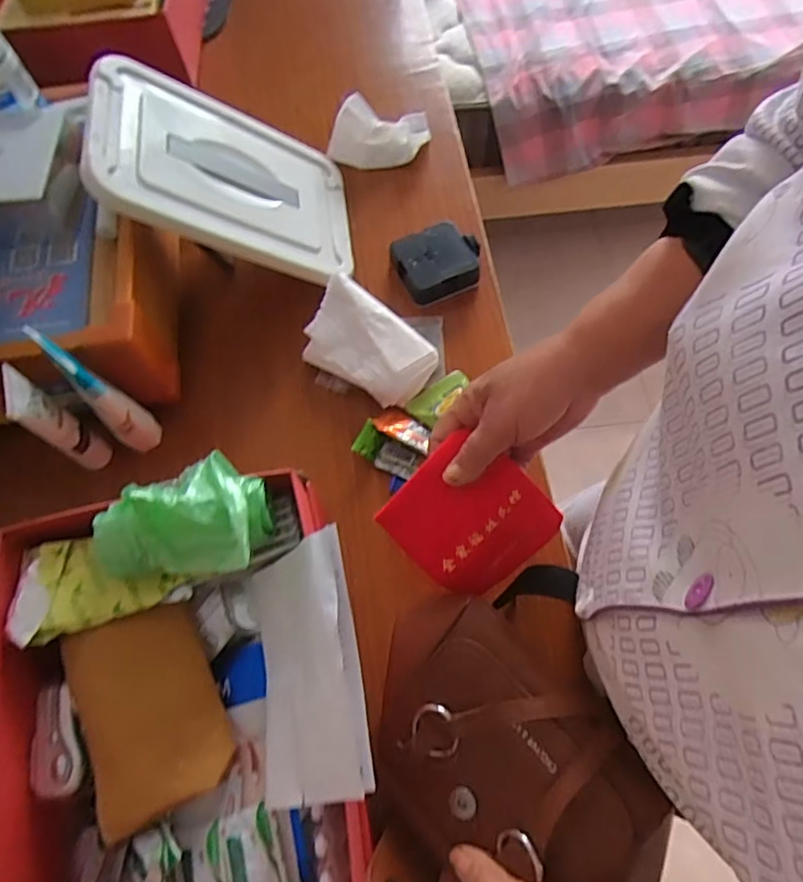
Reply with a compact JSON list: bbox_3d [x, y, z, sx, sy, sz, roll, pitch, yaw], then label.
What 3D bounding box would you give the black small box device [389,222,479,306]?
[{"bbox_3d":[0.037,-0.181,0.598,0.084,0.023,0.072,-17,67,-6],"label":"black small box device"}]

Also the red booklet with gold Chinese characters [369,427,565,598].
[{"bbox_3d":[0.052,0.057,0.426,0.097,0.012,0.112,-44,108,2],"label":"red booklet with gold Chinese characters"}]

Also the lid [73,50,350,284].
[{"bbox_3d":[-0.160,-0.249,0.561,0.244,0.016,0.173,9,62,-35],"label":"lid"}]

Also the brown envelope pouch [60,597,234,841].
[{"bbox_3d":[-0.165,0.175,0.386,0.081,0.027,0.121,-22,68,-8],"label":"brown envelope pouch"}]

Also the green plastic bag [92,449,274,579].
[{"bbox_3d":[-0.146,0.046,0.384,0.109,0.039,0.074,-1,66,1],"label":"green plastic bag"}]

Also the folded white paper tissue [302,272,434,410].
[{"bbox_3d":[-0.032,-0.092,0.553,0.123,0.030,0.078,34,71,15],"label":"folded white paper tissue"}]

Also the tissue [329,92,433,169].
[{"bbox_3d":[-0.026,-0.356,0.673,0.117,0.055,0.065,-5,66,-1],"label":"tissue"}]

